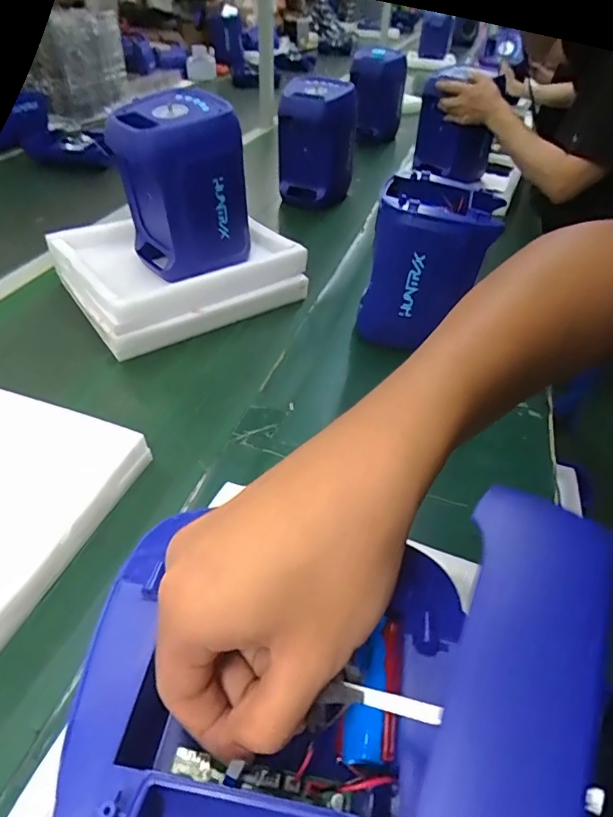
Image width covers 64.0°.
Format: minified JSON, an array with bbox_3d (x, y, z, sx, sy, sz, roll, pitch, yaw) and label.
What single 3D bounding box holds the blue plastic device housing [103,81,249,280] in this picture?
[{"bbox_3d":[-0.199,-0.358,0.800,0.188,0.241,0.166,-25,50,-29],"label":"blue plastic device housing"}]

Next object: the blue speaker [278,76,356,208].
[{"bbox_3d":[0.031,-0.676,1.244,0.181,0.239,0.248,7,42,3],"label":"blue speaker"}]

